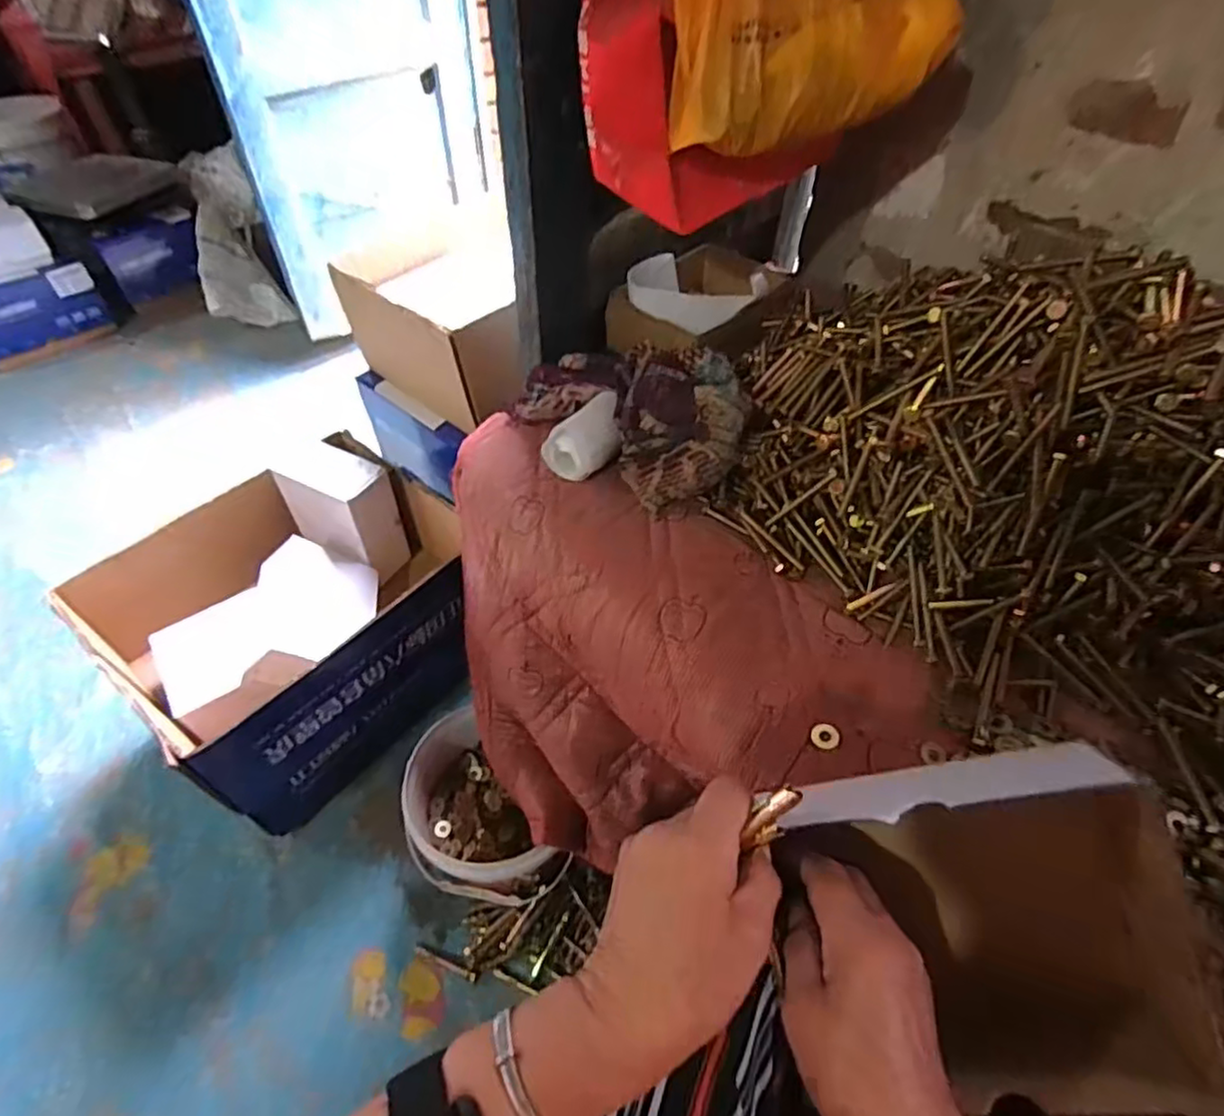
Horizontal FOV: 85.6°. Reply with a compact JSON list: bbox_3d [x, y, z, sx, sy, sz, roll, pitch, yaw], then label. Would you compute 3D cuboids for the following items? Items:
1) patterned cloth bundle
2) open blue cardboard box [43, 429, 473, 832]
[{"bbox_3d":[0.019,-0.154,0.659,0.252,0.091,0.128,33,55,27],"label":"patterned cloth bundle"},{"bbox_3d":[-0.397,0.103,0.895,0.311,0.310,0.391,34,56,28],"label":"open blue cardboard box"}]

